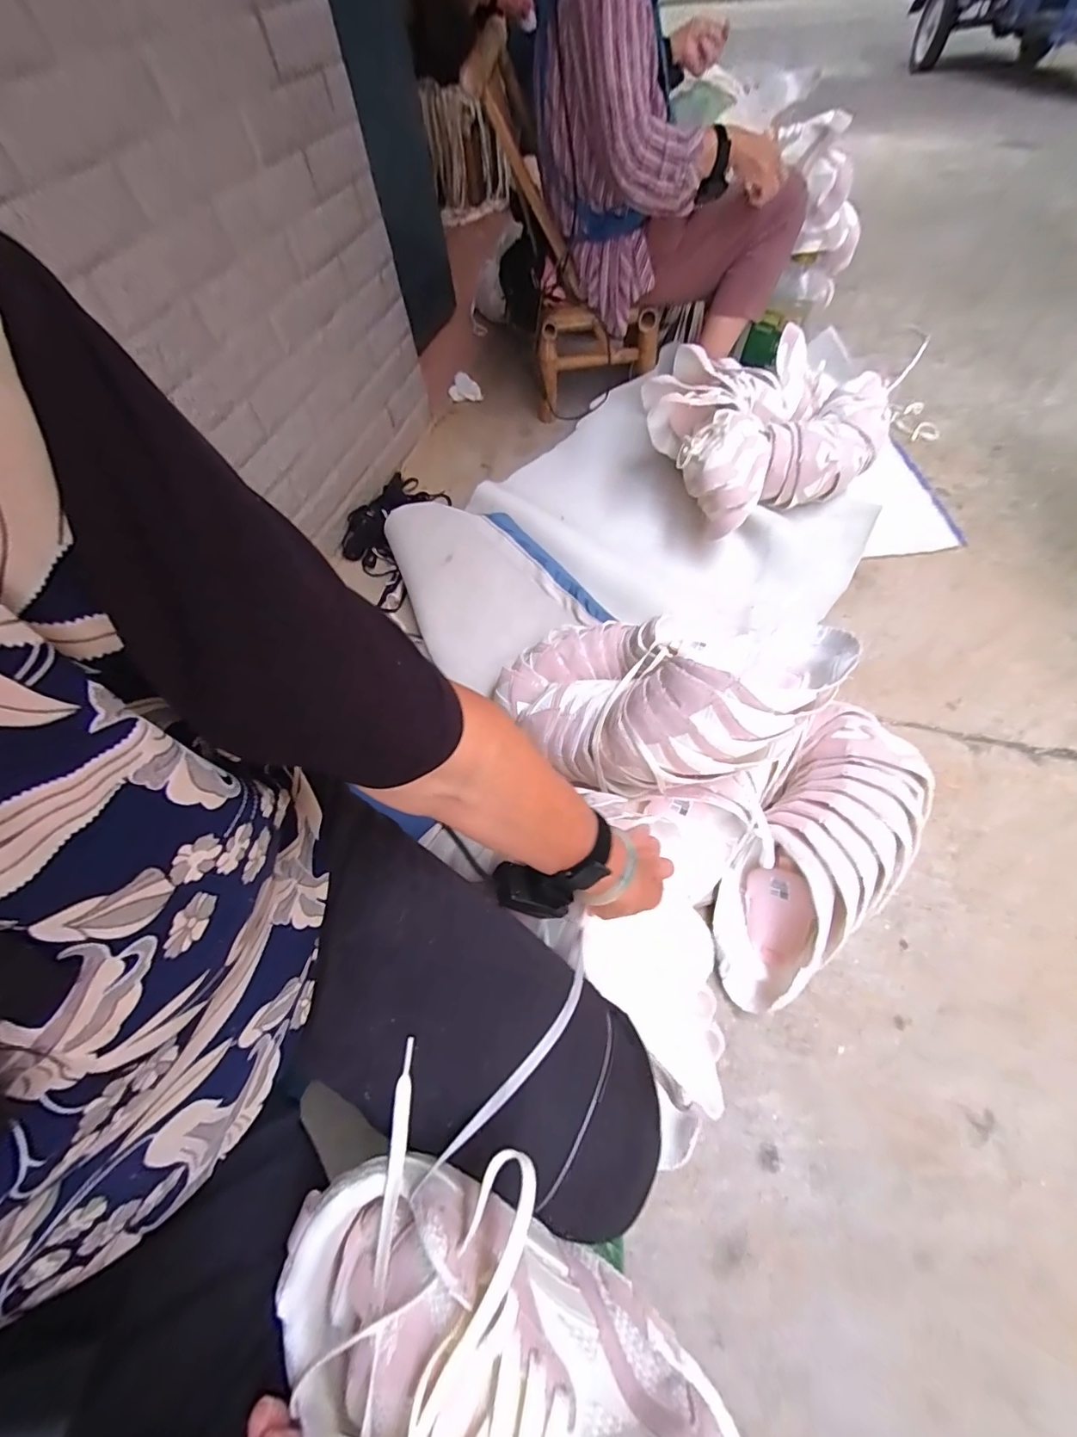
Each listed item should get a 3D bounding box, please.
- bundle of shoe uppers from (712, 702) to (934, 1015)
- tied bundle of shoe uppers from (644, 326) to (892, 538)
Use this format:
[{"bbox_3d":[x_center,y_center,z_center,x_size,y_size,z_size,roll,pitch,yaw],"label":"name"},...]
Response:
[{"bbox_3d":[0.363,0.174,0.639,0.160,0.116,0.419,30,84,19],"label":"bundle of shoe uppers"},{"bbox_3d":[0.478,-0.625,1.069,0.452,0.173,0.374,-24,59,-10],"label":"tied bundle of shoe uppers"}]

